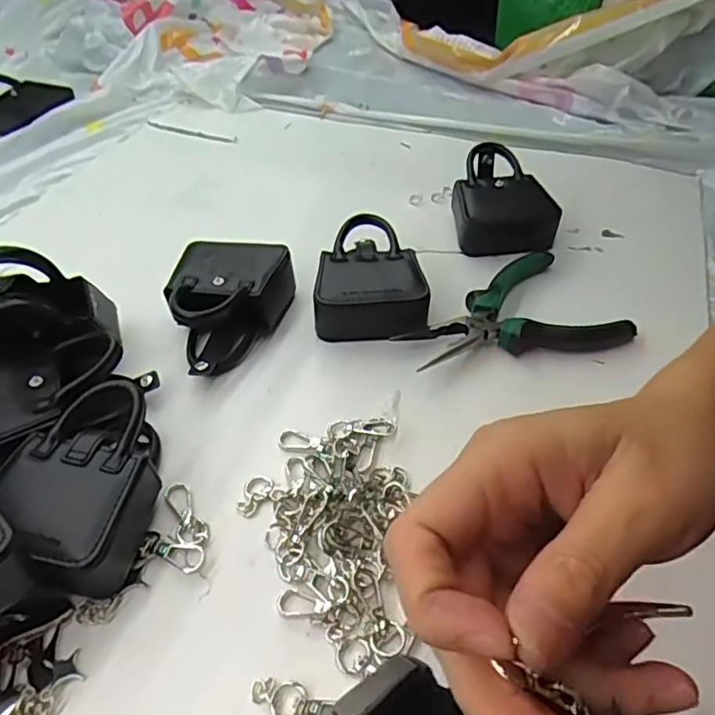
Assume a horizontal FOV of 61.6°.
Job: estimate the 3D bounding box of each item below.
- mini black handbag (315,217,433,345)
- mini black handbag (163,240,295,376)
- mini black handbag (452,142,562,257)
[{"bbox_3d":[0.011,-0.057,0.431,0.074,0.041,0.097,4,44,1],"label":"mini black handbag"},{"bbox_3d":[-0.084,-0.035,0.407,0.079,0.044,0.105,-3,44,-5],"label":"mini black handbag"},{"bbox_3d":[0.120,-0.126,0.494,0.082,0.049,0.095,5,44,3],"label":"mini black handbag"}]

